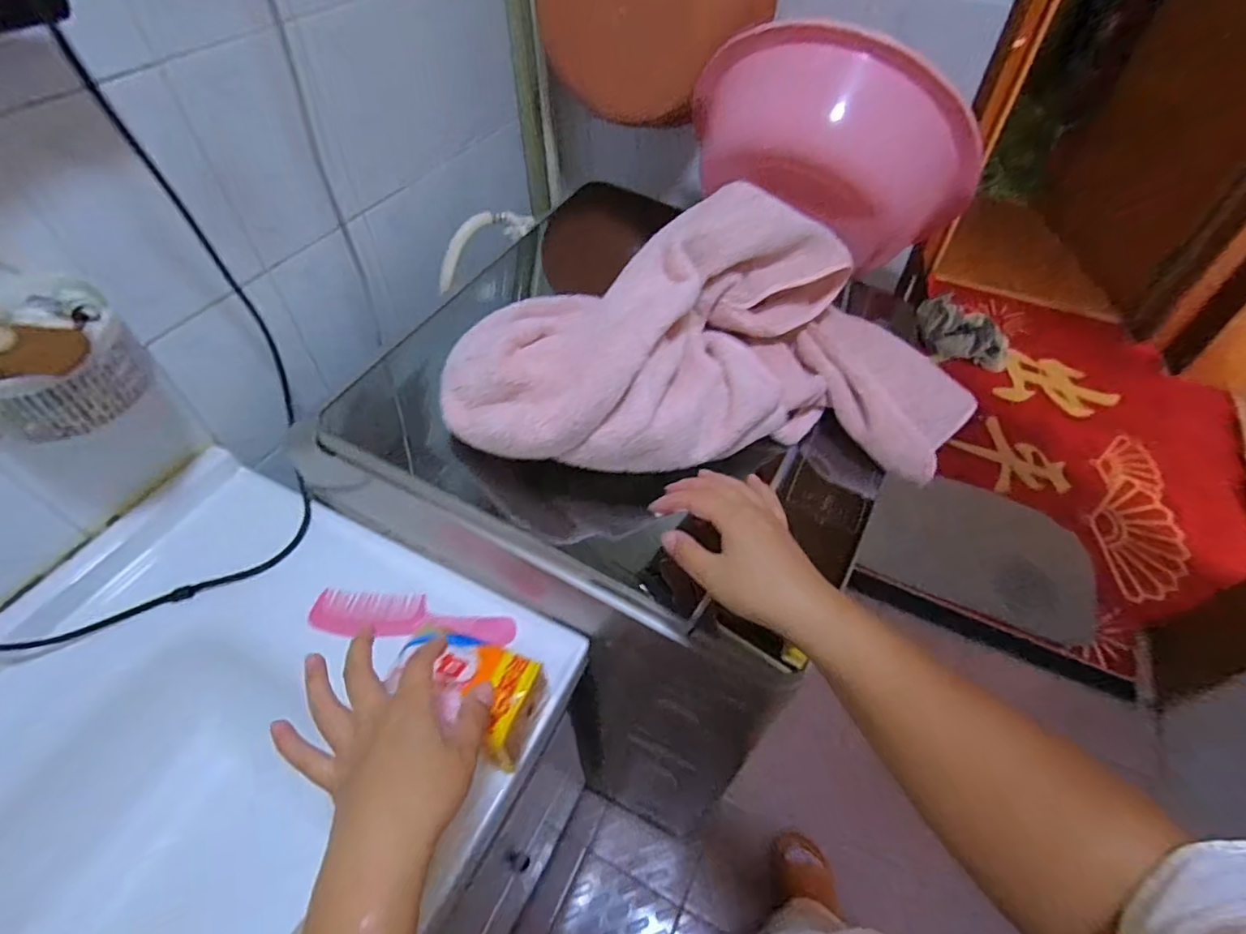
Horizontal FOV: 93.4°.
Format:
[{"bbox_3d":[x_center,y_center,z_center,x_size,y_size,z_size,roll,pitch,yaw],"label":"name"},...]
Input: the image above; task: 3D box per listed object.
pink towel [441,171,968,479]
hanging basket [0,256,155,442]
[{"bbox_3d":[0.076,-0.110,0.552,0.501,0.159,0.224,-4,51,-5],"label":"pink towel"},{"bbox_3d":[-0.449,-0.089,0.454,0.122,0.117,0.118,26,55,19],"label":"hanging basket"}]

